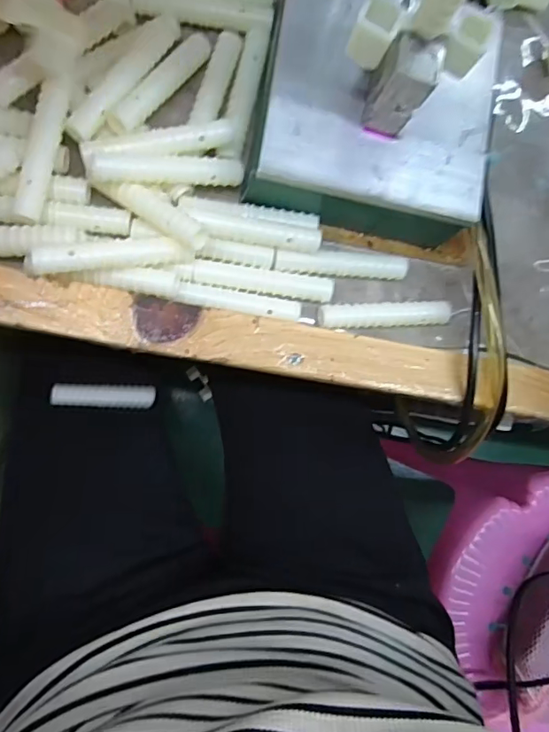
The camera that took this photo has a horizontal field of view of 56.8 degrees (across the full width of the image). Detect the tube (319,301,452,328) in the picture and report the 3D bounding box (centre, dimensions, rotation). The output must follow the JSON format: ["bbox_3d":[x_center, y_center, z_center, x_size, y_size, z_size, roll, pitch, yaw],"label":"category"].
[{"bbox_3d":[0.065,-0.030,0.304,0.081,0.014,0.014,-3,87,-11],"label":"tube"}]

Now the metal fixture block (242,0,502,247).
[{"bbox_3d":[0.056,-0.143,0.270,0.128,0.089,0.121,11,84,-10],"label":"metal fixture block"}]

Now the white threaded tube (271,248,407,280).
[{"bbox_3d":[0.040,-0.060,0.300,0.079,0.018,0.013,1,86,-10],"label":"white threaded tube"}]

